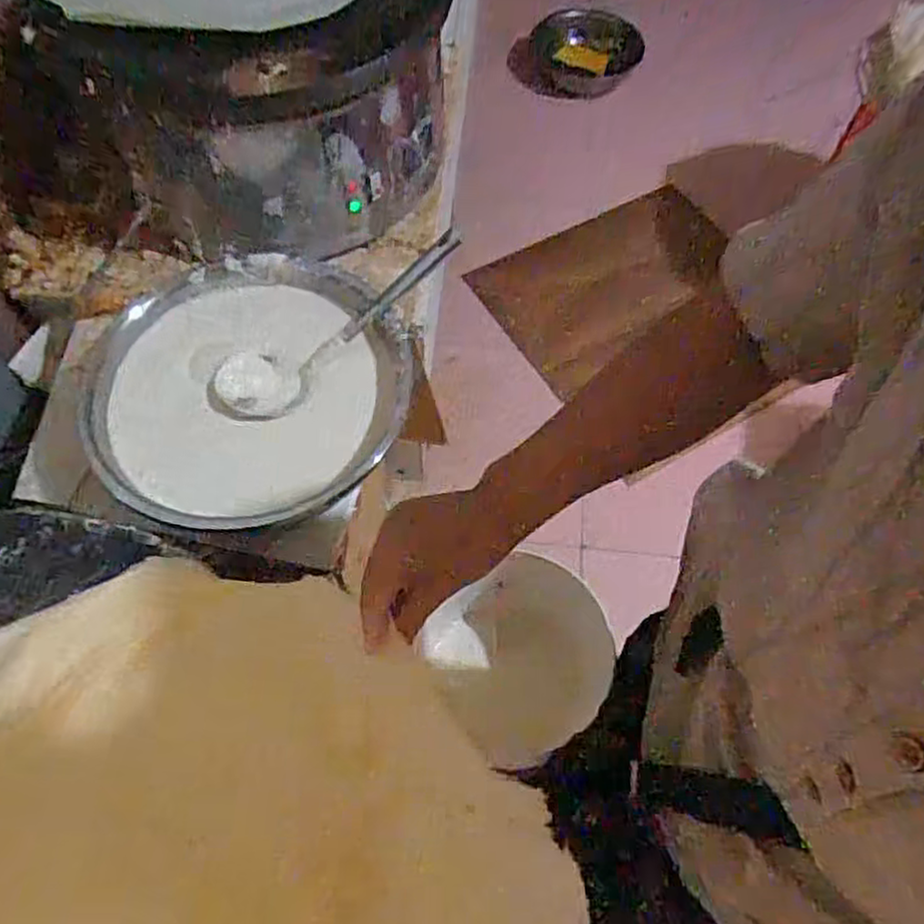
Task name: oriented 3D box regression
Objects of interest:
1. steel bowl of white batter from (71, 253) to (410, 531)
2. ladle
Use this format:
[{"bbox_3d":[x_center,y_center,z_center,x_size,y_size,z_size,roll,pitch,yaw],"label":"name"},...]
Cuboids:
[{"bbox_3d":[-0.270,-0.084,0.893,0.338,0.135,0.367,1,62,-1],"label":"steel bowl of white batter"},{"bbox_3d":[-0.149,-0.170,0.880,0.358,0.068,0.098,-34,66,4],"label":"ladle"}]

